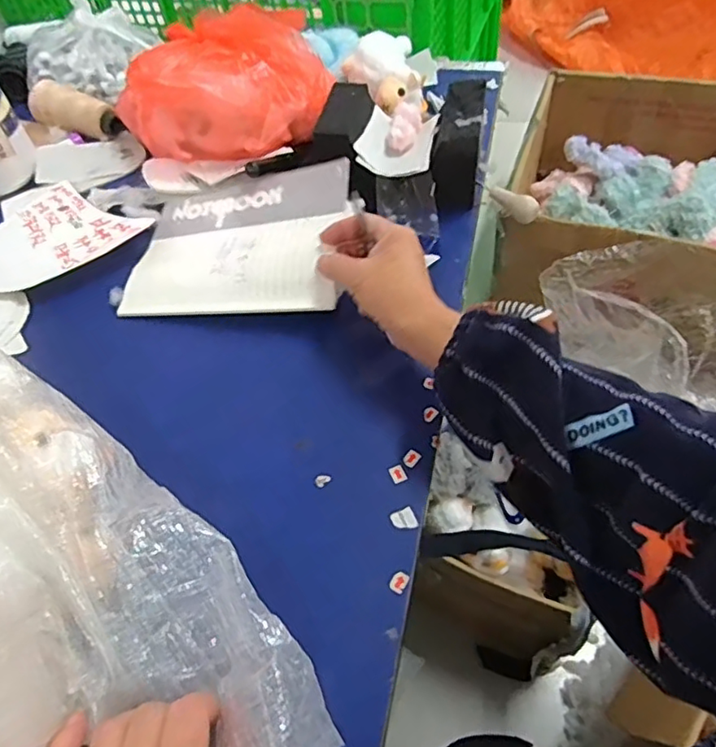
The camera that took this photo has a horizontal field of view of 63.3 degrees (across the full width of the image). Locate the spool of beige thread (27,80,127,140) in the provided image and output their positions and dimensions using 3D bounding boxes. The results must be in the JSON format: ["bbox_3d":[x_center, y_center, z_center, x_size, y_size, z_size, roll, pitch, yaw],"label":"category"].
[{"bbox_3d":[-0.335,-0.310,0.685,0.116,0.041,0.040,18,57,18],"label":"spool of beige thread"}]

